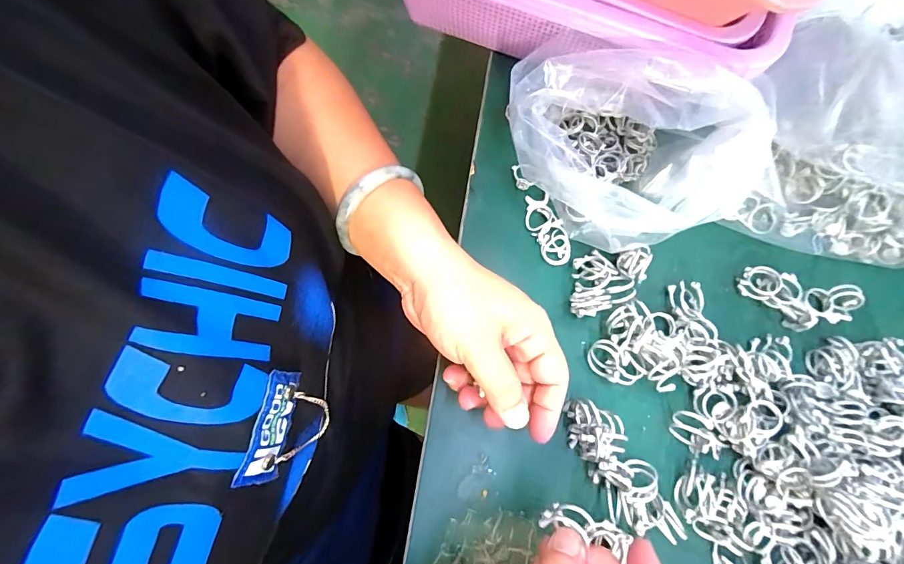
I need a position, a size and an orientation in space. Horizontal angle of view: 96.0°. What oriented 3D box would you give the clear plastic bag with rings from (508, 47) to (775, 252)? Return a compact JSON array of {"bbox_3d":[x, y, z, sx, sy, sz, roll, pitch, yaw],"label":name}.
[{"bbox_3d":[0.111,-0.092,0.284,0.151,0.096,0.114,14,78,0],"label":"clear plastic bag with rings"}]

